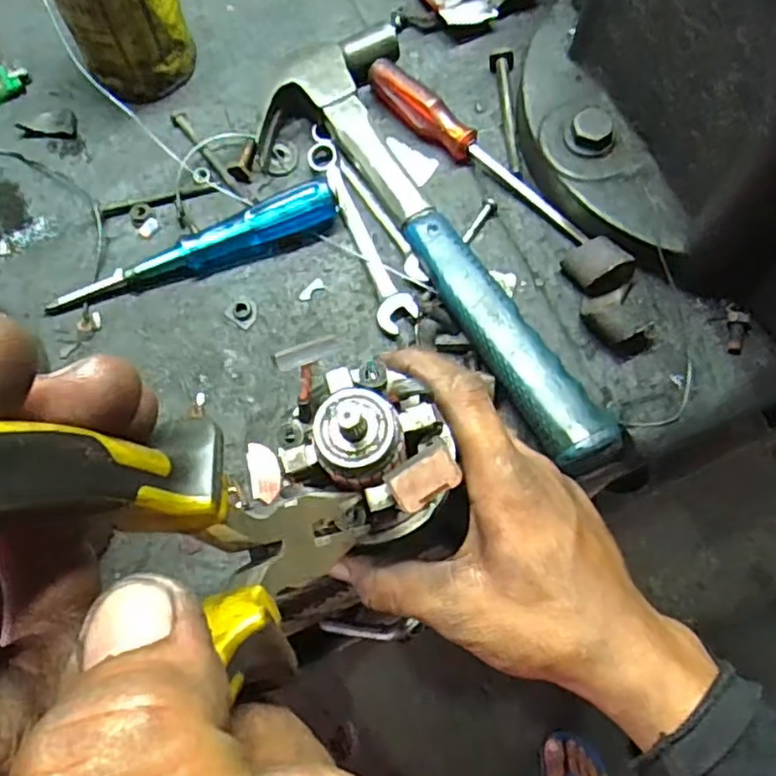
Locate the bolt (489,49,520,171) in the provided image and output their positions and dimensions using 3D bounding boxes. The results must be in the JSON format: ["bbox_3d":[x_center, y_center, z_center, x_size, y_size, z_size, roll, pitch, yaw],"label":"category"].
[{"bbox_3d":[0.081,-0.190,0.460,0.015,0.011,0.094,-1,72,1],"label":"bolt"}]

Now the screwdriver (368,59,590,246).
[{"bbox_3d":[0.057,-0.158,0.445,0.185,0.022,0.022,41,77,13],"label":"screwdriver"}]

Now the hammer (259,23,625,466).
[{"bbox_3d":[0.020,-0.090,0.417,0.110,0.041,0.323,-25,73,-7],"label":"hammer"}]

